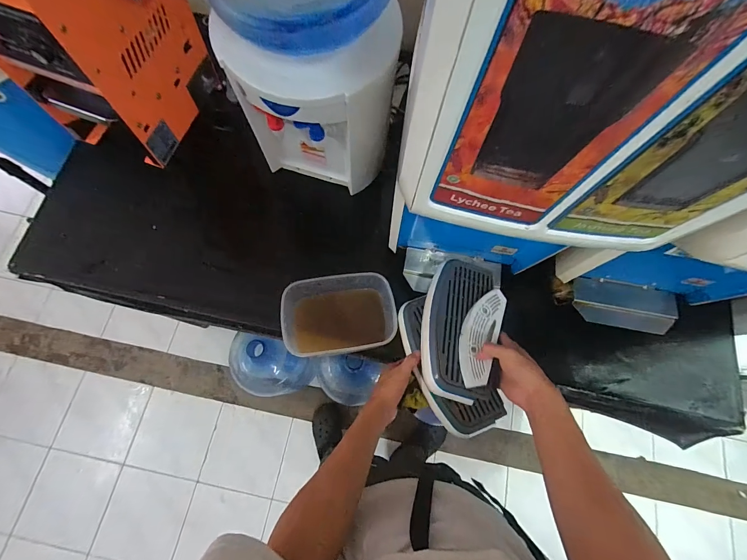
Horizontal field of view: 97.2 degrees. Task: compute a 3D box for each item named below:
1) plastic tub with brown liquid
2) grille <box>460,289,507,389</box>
[{"bbox_3d":[-0.065,0.064,0.645,0.206,0.087,0.146,-7,73,-5],"label":"plastic tub with brown liquid"},{"bbox_3d":[0.186,0.093,0.570,0.061,0.018,0.183,24,62,6],"label":"grille"}]

